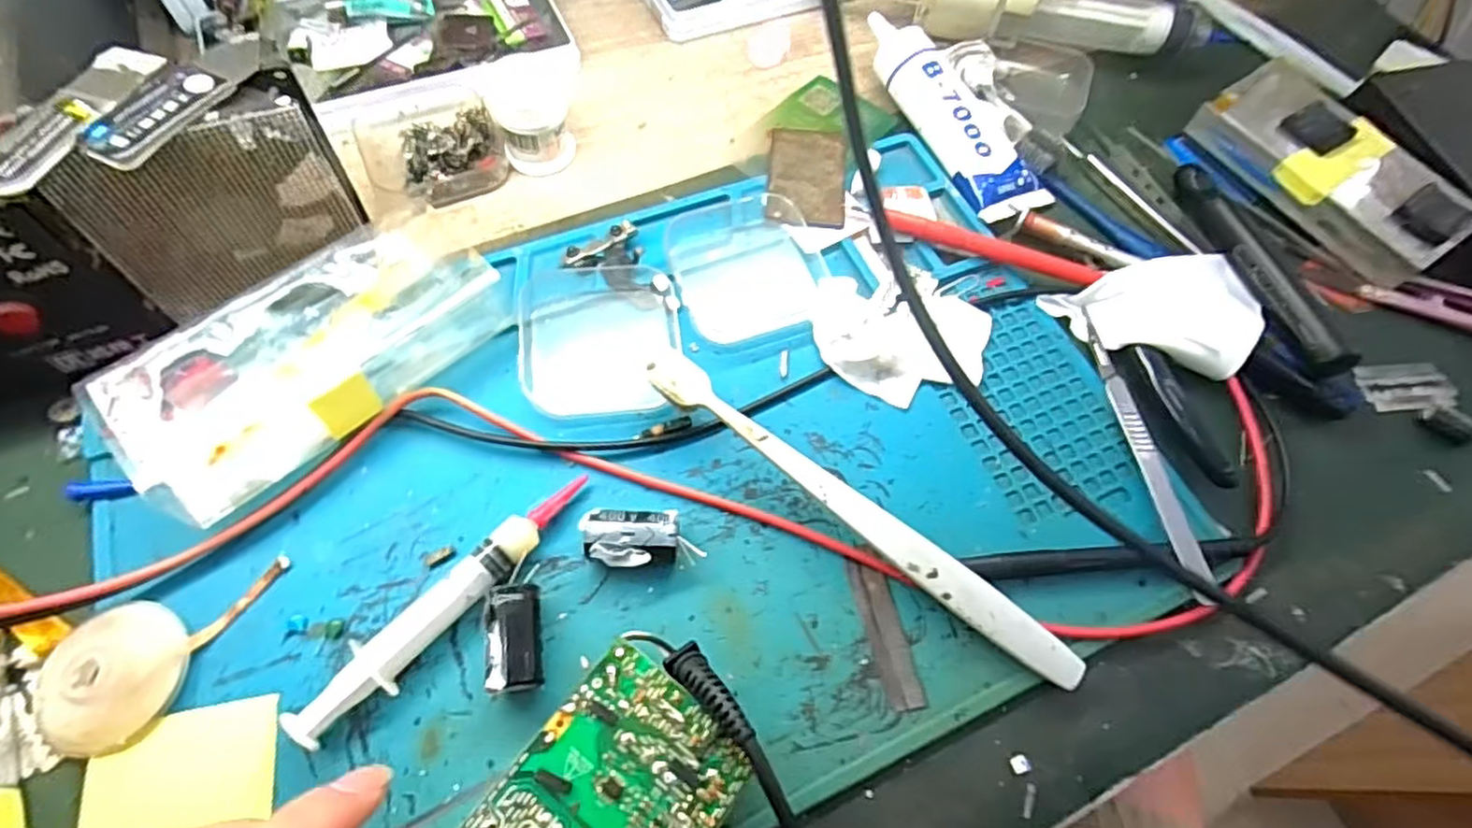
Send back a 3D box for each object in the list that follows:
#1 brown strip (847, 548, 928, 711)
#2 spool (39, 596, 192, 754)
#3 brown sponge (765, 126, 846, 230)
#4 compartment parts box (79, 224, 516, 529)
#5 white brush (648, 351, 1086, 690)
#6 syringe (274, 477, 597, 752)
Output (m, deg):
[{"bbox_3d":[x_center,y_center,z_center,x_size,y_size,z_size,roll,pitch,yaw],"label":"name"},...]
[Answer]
[{"bbox_3d":[0.052,0.074,0.242,0.013,0.004,0.056,-10,64,-9],"label":"brown strip"},{"bbox_3d":[-0.195,0.082,0.217,0.040,0.012,0.042,2,63,-3],"label":"spool"},{"bbox_3d":[0.034,-0.114,0.333,0.036,0.005,0.058,5,63,-1],"label":"brown sponge"},{"bbox_3d":[-0.156,-0.021,0.259,0.131,0.035,0.059,-41,72,-21],"label":"compartment parts box"},{"bbox_3d":[0.042,0.036,0.248,0.180,0.026,0.016,35,66,13],"label":"white brush"},{"bbox_3d":[-0.094,0.063,0.233,0.112,0.015,0.018,-41,72,-21],"label":"syringe"}]

